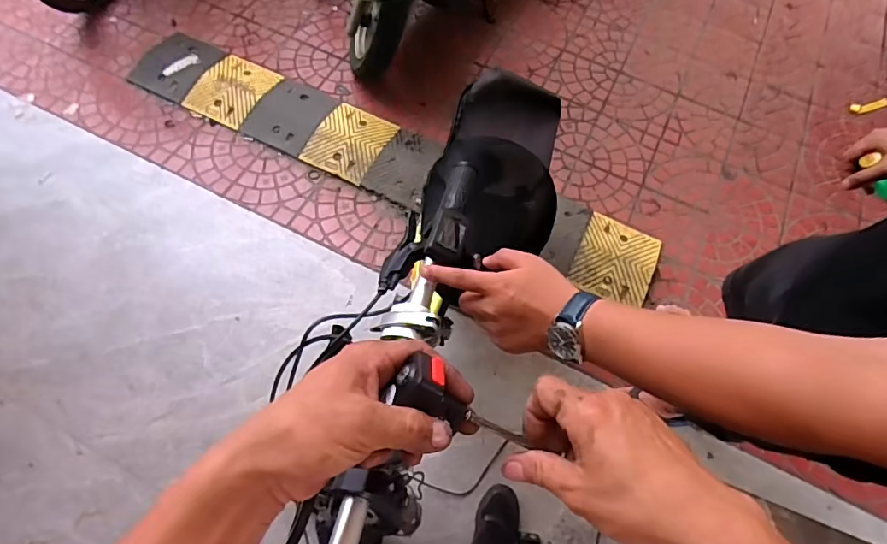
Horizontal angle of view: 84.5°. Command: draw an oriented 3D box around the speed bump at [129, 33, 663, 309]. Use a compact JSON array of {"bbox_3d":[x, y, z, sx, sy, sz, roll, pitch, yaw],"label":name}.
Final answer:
[{"bbox_3d":[-0.201,-0.403,1.687,1.927,0.033,0.296,25,66,8],"label":"speed bump"}]

